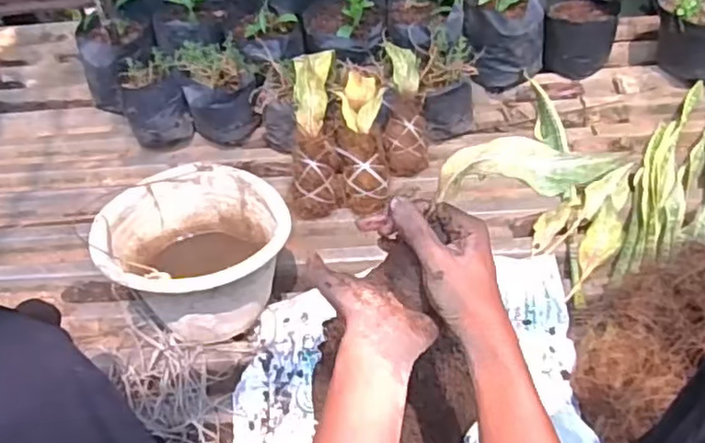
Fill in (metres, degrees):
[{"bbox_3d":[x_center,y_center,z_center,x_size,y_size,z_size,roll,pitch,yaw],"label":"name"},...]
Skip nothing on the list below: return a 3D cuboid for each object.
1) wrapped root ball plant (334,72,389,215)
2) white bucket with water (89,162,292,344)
[{"bbox_3d":[0.015,-0.139,1.053,0.075,0.066,0.243,-3,85,2],"label":"wrapped root ball plant"},{"bbox_3d":[-0.215,0.042,0.914,0.227,0.167,0.234,-1,52,2],"label":"white bucket with water"}]

